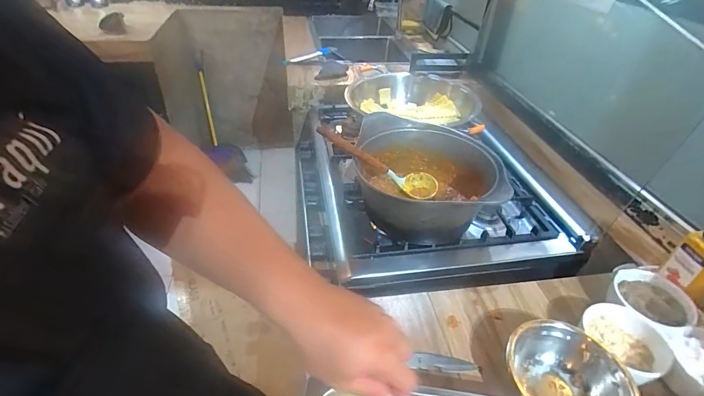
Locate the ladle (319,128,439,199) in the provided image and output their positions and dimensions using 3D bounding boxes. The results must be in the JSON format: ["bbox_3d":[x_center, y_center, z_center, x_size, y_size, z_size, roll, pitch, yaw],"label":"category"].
[{"bbox_3d":[0.062,-0.080,0.785,0.313,0.062,0.053,27,26,-33],"label":"ladle"}]

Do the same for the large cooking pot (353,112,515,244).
[{"bbox_3d":[0.154,-0.037,0.788,0.293,0.157,0.305,8,39,7],"label":"large cooking pot"}]

